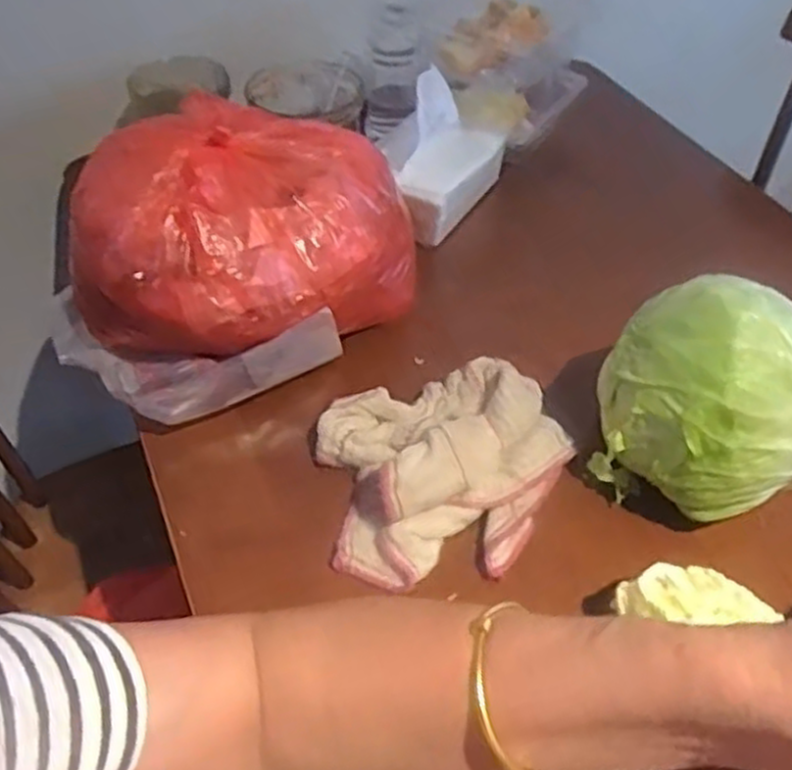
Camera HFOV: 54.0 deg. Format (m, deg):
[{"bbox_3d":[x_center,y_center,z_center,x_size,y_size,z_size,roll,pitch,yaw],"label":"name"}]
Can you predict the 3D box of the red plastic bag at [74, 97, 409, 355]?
[{"bbox_3d":[-0.109,-0.106,0.547,0.174,0.128,0.193,32,55,25],"label":"red plastic bag"}]

